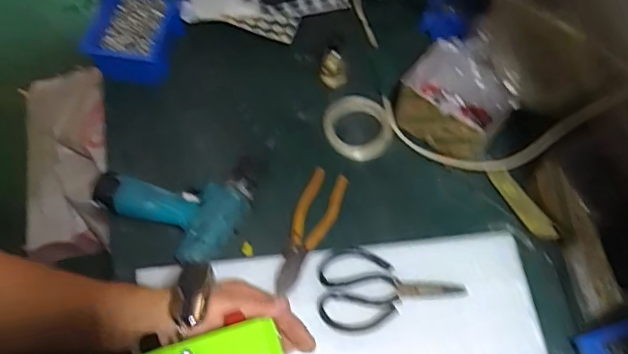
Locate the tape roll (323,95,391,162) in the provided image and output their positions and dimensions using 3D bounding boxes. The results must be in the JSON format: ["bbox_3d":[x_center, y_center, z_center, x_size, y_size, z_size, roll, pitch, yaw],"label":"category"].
[{"bbox_3d":[0.066,-0.075,0.826,0.098,0.032,0.105,1,61,-1],"label":"tape roll"}]

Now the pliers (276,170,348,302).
[{"bbox_3d":[-0.007,0.070,0.755,0.055,0.011,0.188,20,63,9],"label":"pliers"}]

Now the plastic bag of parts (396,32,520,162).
[{"bbox_3d":[0.205,-0.113,0.784,0.142,0.151,0.109,35,66,17],"label":"plastic bag of parts"}]

